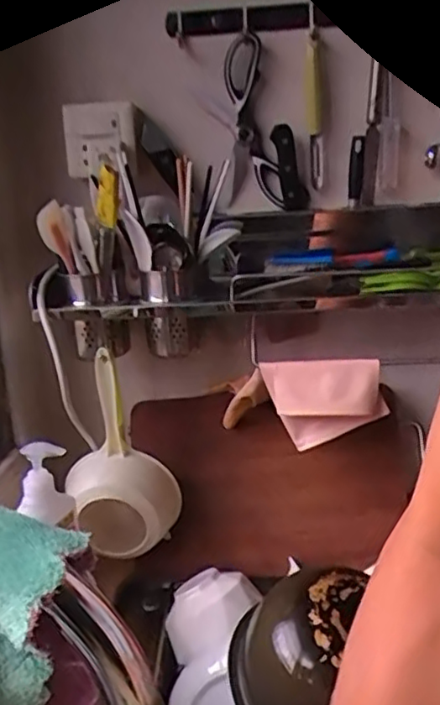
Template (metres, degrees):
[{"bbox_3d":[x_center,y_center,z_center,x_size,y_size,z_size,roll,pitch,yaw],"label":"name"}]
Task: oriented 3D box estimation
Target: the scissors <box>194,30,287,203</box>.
[{"bbox_3d":[0.024,-0.288,0.804,0.095,0.194,0.020,1,15,19],"label":"scissors"}]

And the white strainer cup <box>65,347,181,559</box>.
[{"bbox_3d":[-0.118,0.122,0.757,0.125,0.229,0.072,-5,15,-8],"label":"white strainer cup"}]

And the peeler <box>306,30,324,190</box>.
[{"bbox_3d":[0.117,-0.297,0.786,0.019,0.174,0.019,-2,14,7],"label":"peeler"}]

